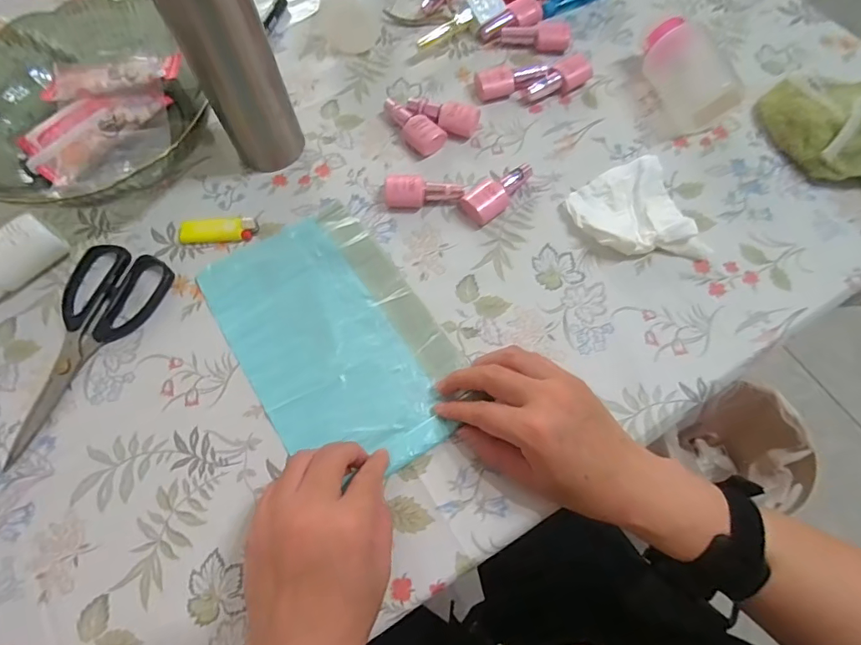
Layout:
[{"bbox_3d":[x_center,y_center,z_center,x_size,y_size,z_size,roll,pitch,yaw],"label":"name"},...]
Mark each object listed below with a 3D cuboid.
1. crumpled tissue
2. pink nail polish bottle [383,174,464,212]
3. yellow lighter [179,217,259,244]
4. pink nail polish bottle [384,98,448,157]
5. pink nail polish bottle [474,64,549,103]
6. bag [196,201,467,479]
[{"bbox_3d":[0.176,-0.096,0.411,0.099,0.021,0.100,-15,68,-5],"label":"crumpled tissue"},{"bbox_3d":[-0.006,-0.118,0.423,0.068,0.021,0.028,-4,67,0],"label":"pink nail polish bottle"},{"bbox_3d":[-0.189,-0.082,0.417,0.066,0.011,0.021,-3,67,0],"label":"yellow lighter"},{"bbox_3d":[-0.015,-0.193,0.453,0.034,0.021,0.073,-33,70,-12],"label":"pink nail polish bottle"},{"bbox_3d":[0.082,-0.244,0.474,0.073,0.021,0.025,-17,68,-6],"label":"pink nail polish bottle"},{"bbox_3d":[-0.075,0.012,0.376,0.146,0.009,0.223,-32,70,-12],"label":"bag"}]

